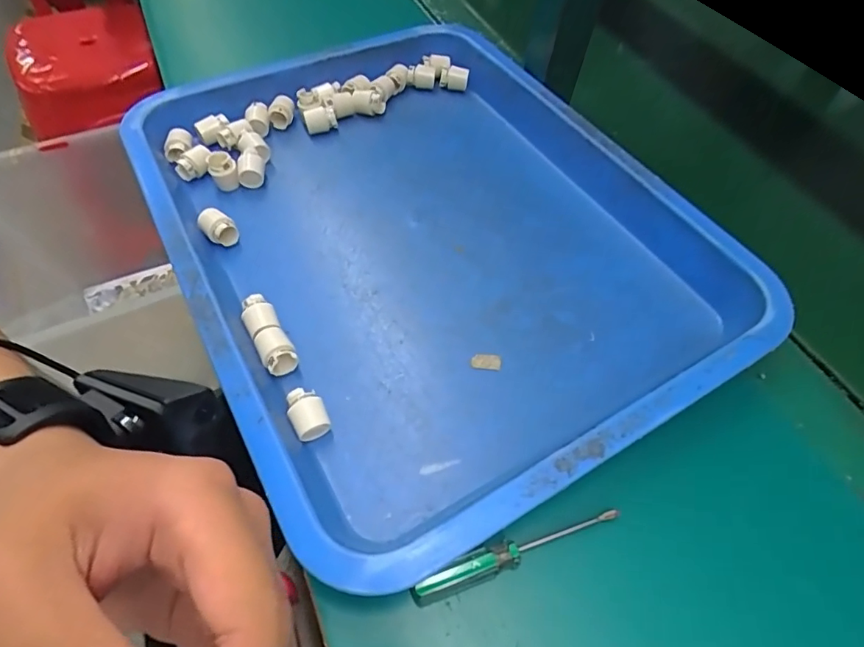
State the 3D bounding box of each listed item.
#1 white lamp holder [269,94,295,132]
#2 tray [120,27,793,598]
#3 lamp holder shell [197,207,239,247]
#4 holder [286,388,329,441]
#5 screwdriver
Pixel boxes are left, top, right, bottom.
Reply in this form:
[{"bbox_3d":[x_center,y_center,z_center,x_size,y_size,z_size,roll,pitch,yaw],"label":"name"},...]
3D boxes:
[{"bbox_3d":[-0.136,-0.192,0.459,0.020,0.022,0.019,1,55,-1],"label":"white lamp holder"},{"bbox_3d":[-0.011,-0.086,0.383,0.344,0.037,0.445,-26,60,-18],"label":"tray"},{"bbox_3d":[-0.158,-0.069,0.376,0.020,0.021,0.031,-37,64,-24],"label":"lamp holder shell"},{"bbox_3d":[-0.073,0.054,0.296,0.020,0.020,0.026,-22,59,-16],"label":"holder"},{"bbox_3d":[0.045,0.118,0.263,0.116,0.017,0.014,-17,57,-13],"label":"screwdriver"}]

